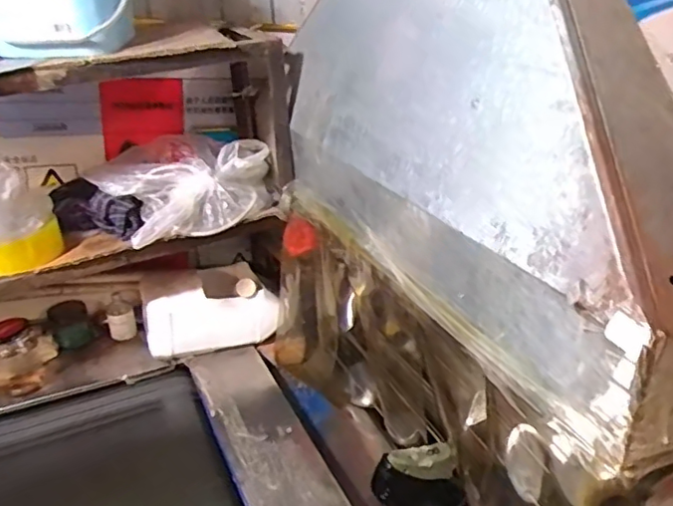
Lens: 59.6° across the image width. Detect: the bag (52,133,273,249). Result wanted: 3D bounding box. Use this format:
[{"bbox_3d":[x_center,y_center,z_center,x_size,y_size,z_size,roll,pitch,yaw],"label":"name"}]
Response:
[{"bbox_3d":[-0.285,-0.114,1.027,0.379,0.113,0.244,-12,30,-20],"label":"bag"}]

